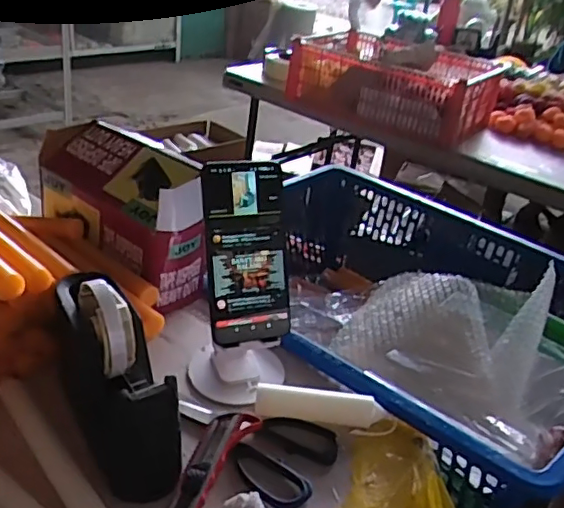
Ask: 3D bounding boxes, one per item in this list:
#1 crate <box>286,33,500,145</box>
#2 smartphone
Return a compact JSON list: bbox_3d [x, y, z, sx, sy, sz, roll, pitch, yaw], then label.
[{"bbox_3d":[0.291,-0.441,1.518,0.467,0.156,0.375,24,33,27],"label":"crate"},{"bbox_3d":[-0.031,-0.001,0.537,0.075,0.162,0.006,-5,6,-19],"label":"smartphone"}]

